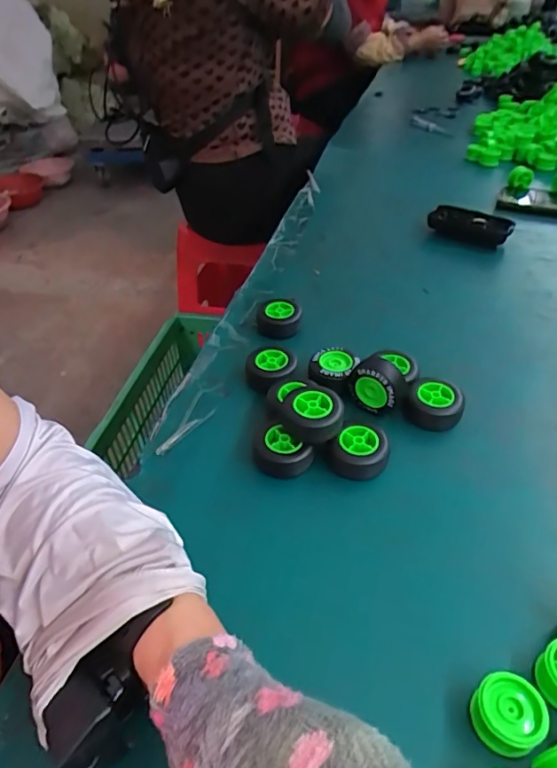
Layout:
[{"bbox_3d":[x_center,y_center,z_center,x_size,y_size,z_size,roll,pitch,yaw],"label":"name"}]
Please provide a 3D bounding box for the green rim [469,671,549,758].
[{"bbox_3d":[0.120,0.172,0.264,0.033,0.018,0.033,-1,41,1],"label":"green rim"}]

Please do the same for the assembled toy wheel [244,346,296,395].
[{"bbox_3d":[-0.008,-0.016,0.480,0.046,0.016,0.044,-1,41,1],"label":"assembled toy wheel"}]

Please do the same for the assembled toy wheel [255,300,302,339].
[{"bbox_3d":[0.000,-0.072,0.548,0.046,0.025,0.042,-1,41,1],"label":"assembled toy wheel"}]

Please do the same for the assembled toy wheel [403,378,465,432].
[{"bbox_3d":[0.135,0.017,0.440,0.047,0.022,0.042,17,44,21],"label":"assembled toy wheel"}]

